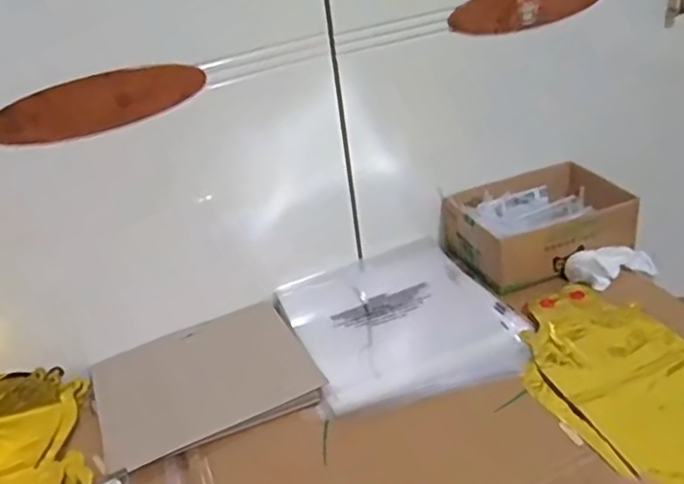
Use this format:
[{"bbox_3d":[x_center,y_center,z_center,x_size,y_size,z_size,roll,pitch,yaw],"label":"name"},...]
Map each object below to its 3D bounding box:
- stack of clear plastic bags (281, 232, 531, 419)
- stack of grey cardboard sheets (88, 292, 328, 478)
[{"bbox_3d":[0.060,0.076,0.695,0.226,0.019,0.230,-16,32,-13],"label":"stack of clear plastic bags"},{"bbox_3d":[-0.136,0.133,0.648,0.202,0.010,0.169,-18,33,-17],"label":"stack of grey cardboard sheets"}]

